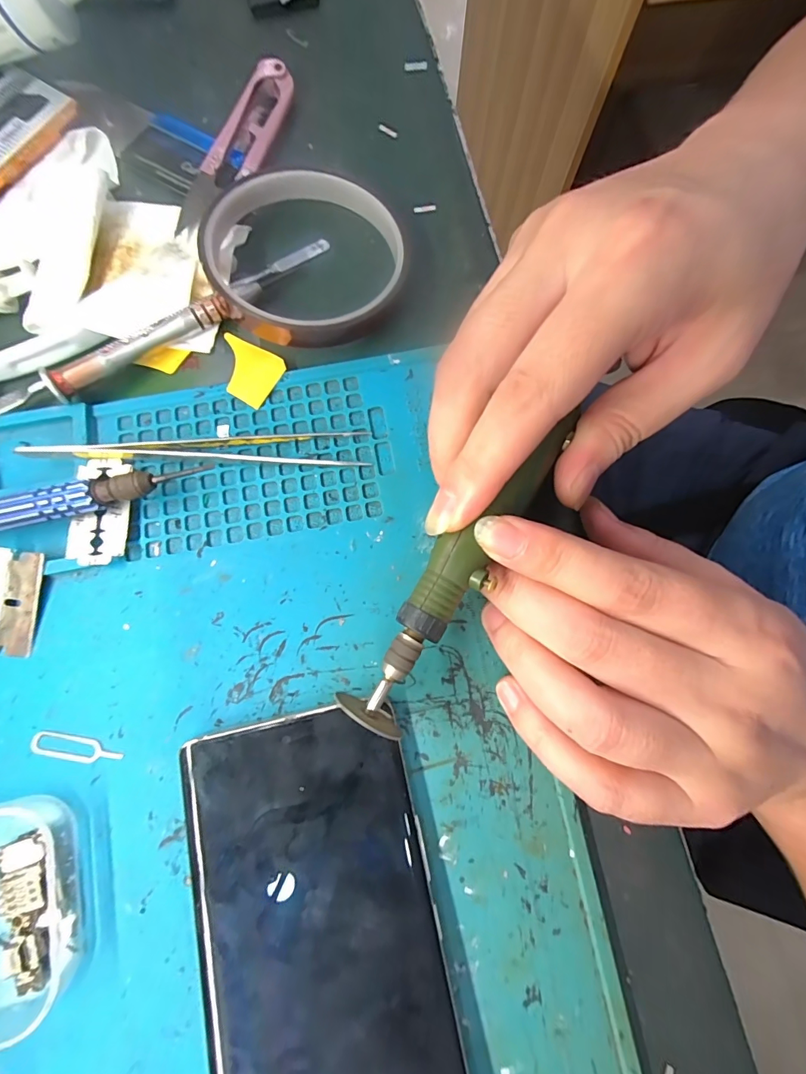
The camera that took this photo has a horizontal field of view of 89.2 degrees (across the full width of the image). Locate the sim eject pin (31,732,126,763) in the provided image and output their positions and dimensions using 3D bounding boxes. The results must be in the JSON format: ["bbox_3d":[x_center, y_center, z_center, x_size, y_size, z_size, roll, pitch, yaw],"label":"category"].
[{"bbox_3d":[-0.116,0.076,0.146,0.033,0.004,0.008,7,69,2],"label":"sim eject pin"}]

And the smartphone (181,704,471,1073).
[{"bbox_3d":[-0.023,0.140,0.128,0.074,0.012,0.160,-12,79,-3],"label":"smartphone"}]

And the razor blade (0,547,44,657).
[{"bbox_3d":[-0.147,0.024,0.153,0.020,0.004,0.038,6,87,-1],"label":"razor blade"}]

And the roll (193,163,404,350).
[{"bbox_3d":[-0.040,-0.120,0.176,0.084,0.019,0.091,0,78,0],"label":"roll"}]

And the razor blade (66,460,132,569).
[{"bbox_3d":[-0.119,-0.010,0.160,0.021,0.004,0.042,-2,78,-5],"label":"razor blade"}]

